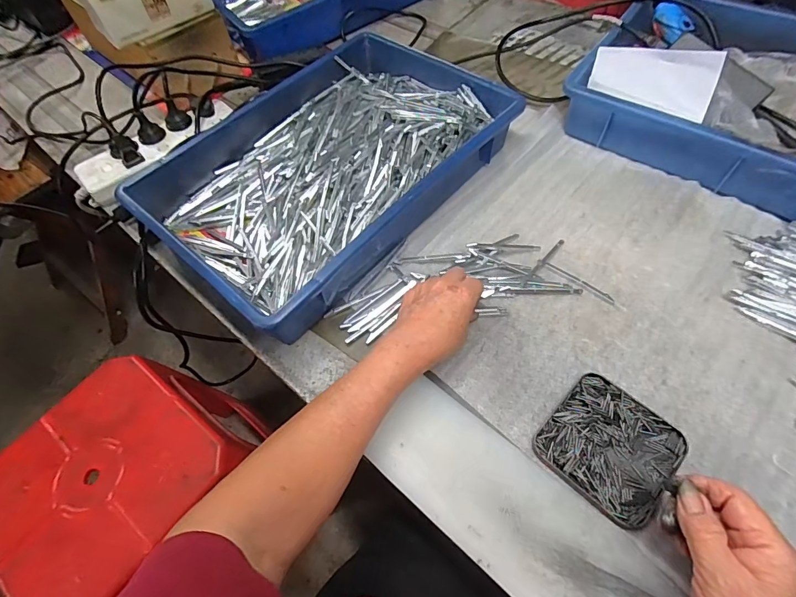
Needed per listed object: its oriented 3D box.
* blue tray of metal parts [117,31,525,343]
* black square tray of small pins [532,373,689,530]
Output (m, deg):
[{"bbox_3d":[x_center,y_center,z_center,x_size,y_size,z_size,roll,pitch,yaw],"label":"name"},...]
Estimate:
[{"bbox_3d":[-0.082,-0.173,0.520,0.278,0.068,0.414,36,68,23],"label":"blue tray of metal parts"},{"bbox_3d":[0.186,0.128,0.363,0.102,0.011,0.101,-42,66,-18],"label":"black square tray of small pins"}]

